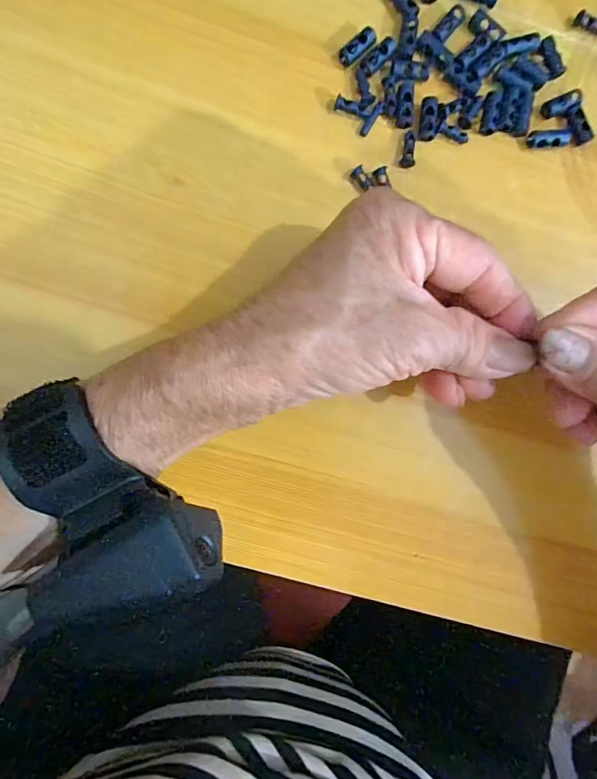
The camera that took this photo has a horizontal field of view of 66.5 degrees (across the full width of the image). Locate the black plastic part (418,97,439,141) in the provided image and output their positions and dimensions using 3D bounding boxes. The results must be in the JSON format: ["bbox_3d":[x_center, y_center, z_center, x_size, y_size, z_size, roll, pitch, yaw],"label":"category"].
[{"bbox_3d":[0.062,-0.130,0.218,0.008,0.004,0.019,3,92,-5],"label":"black plastic part"}]

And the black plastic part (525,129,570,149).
[{"bbox_3d":[0.123,-0.122,0.223,0.019,0.005,0.008,2,92,10],"label":"black plastic part"}]

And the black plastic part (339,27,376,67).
[{"bbox_3d":[0.028,-0.162,0.216,0.019,0.007,0.008,-39,95,-3],"label":"black plastic part"}]

